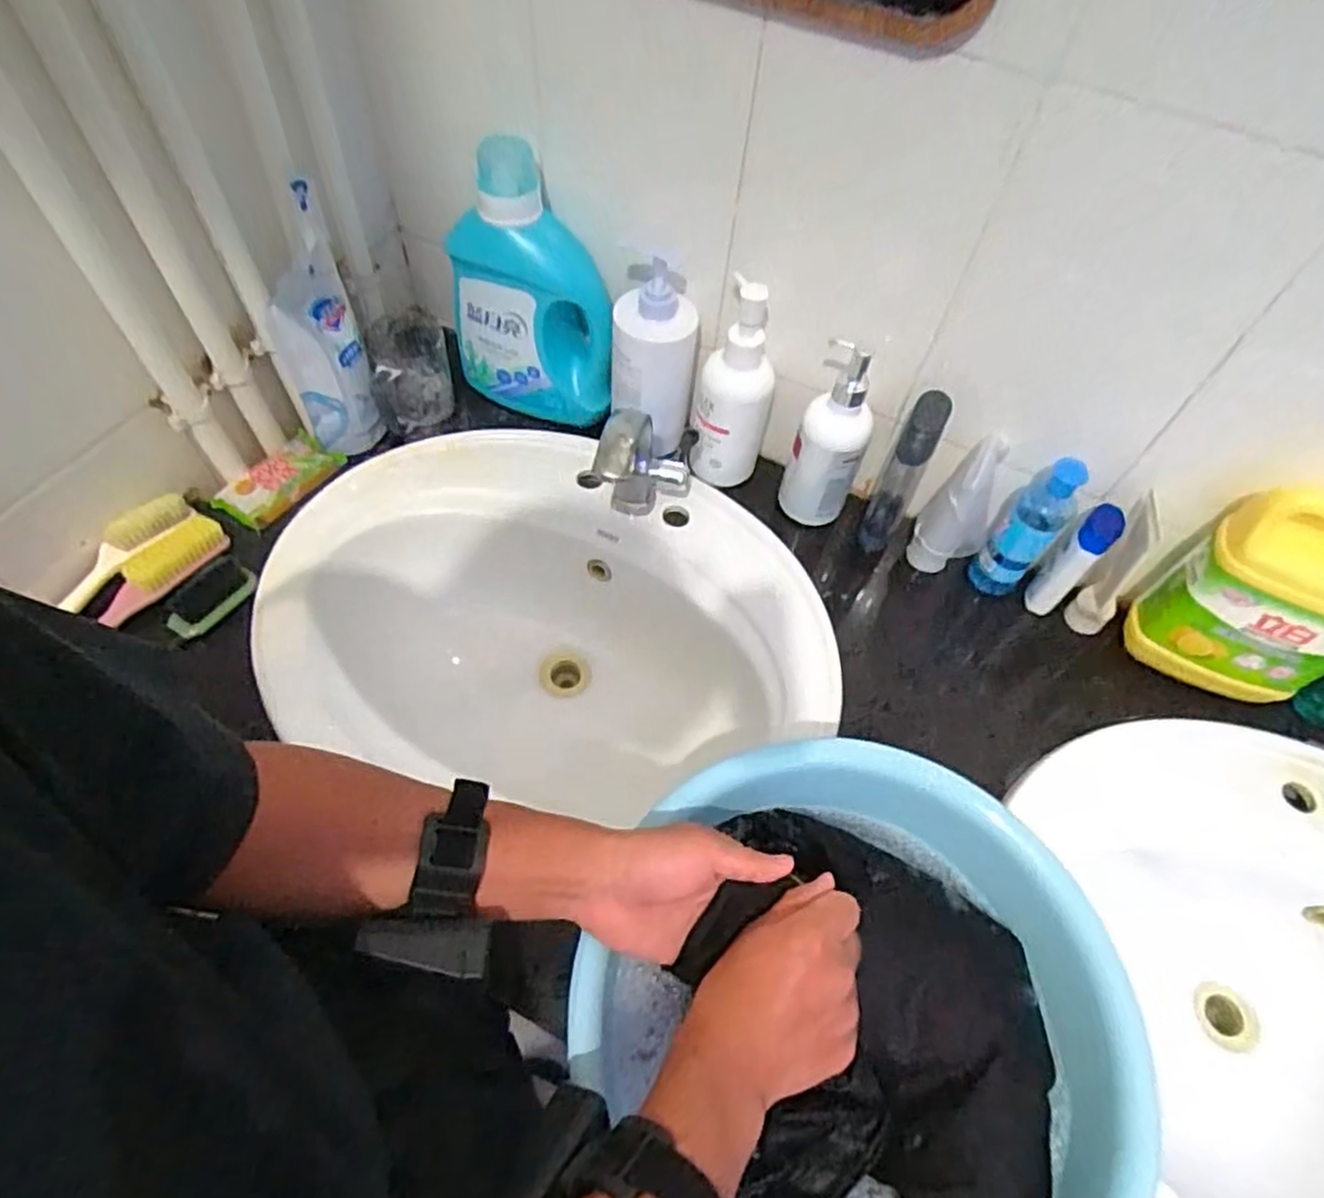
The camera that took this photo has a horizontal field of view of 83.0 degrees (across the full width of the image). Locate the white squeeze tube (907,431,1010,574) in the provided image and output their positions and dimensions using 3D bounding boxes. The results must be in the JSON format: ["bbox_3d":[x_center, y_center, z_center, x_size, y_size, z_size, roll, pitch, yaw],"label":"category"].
[{"bbox_3d":[0.290,-0.085,0.724,0.062,0.135,0.078,28,59,13],"label":"white squeeze tube"}]

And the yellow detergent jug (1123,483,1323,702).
[{"bbox_3d":[0.515,-0.006,0.621,0.141,0.220,0.064,20,58,8],"label":"yellow detergent jug"}]

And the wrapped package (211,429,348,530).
[{"bbox_3d":[-0.394,-0.123,0.770,0.068,0.018,0.116,25,59,11],"label":"wrapped package"}]

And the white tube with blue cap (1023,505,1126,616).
[{"bbox_3d":[0.386,-0.034,0.708,0.036,0.123,0.034,-37,67,-24],"label":"white tube with blue cap"}]

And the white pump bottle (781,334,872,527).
[{"bbox_3d":[0.166,-0.162,0.731,0.067,0.187,0.073,16,57,6],"label":"white pump bottle"}]

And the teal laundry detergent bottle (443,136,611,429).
[{"bbox_3d":[-0.130,-0.308,0.768,0.169,0.252,0.081,26,59,12],"label":"teal laundry detergent bottle"}]

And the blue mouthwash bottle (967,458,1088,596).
[{"bbox_3d":[0.343,-0.065,0.707,0.050,0.160,0.044,40,63,19],"label":"blue mouthwash bottle"}]

